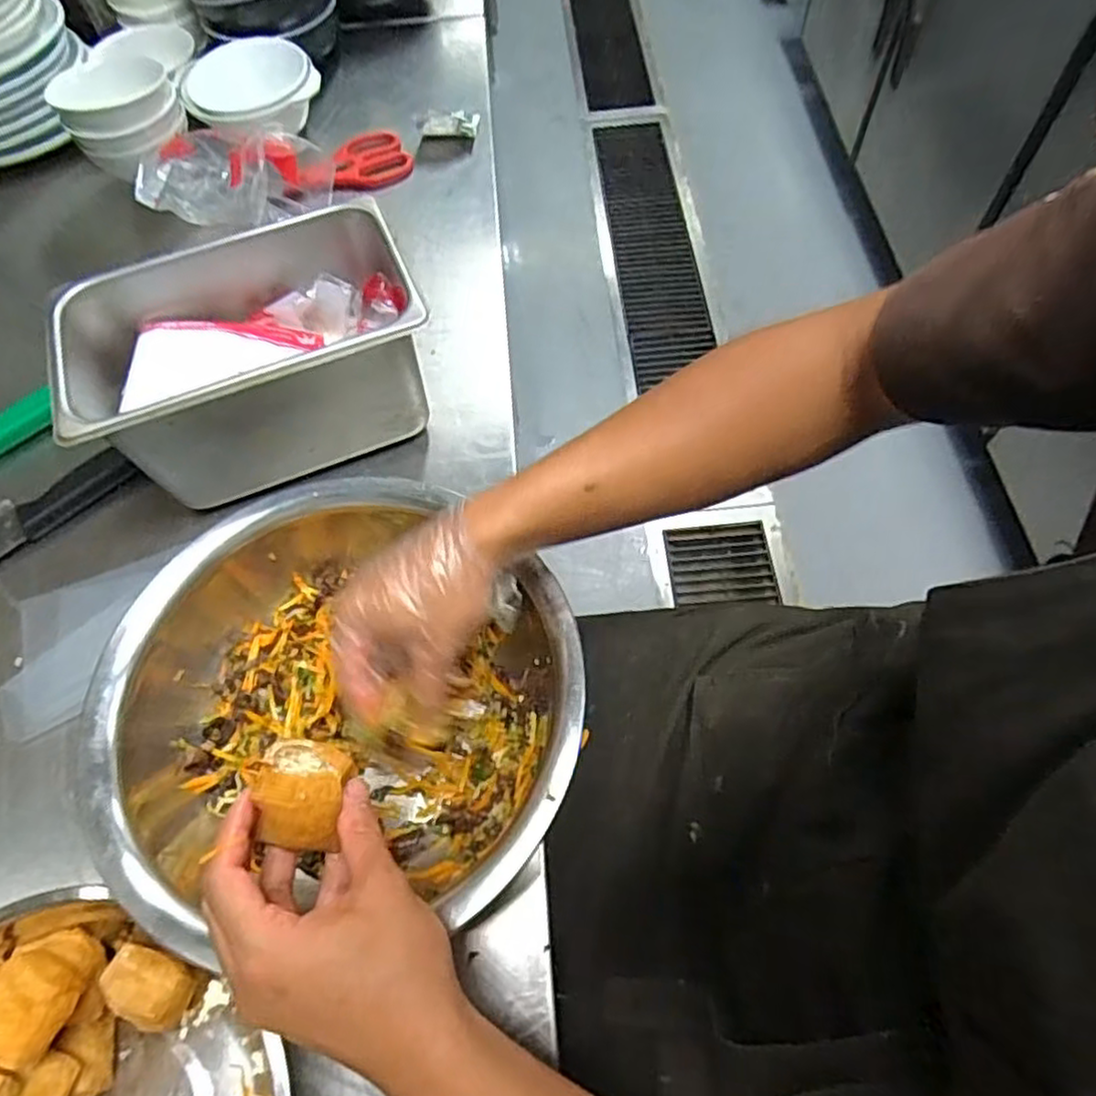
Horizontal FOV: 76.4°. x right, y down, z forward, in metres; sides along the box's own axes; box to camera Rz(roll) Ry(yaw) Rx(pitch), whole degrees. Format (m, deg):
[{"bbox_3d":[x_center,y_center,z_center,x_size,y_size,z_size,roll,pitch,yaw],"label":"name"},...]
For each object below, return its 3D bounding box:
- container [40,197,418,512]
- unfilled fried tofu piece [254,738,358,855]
[{"bbox_3d":[-0.231,-0.151,0.559,0.258,0.123,0.169,-22,63,-8],"label":"container"},{"bbox_3d":[-0.123,0.120,0.346,0.039,0.032,0.048,9,63,8],"label":"unfilled fried tofu piece"}]

